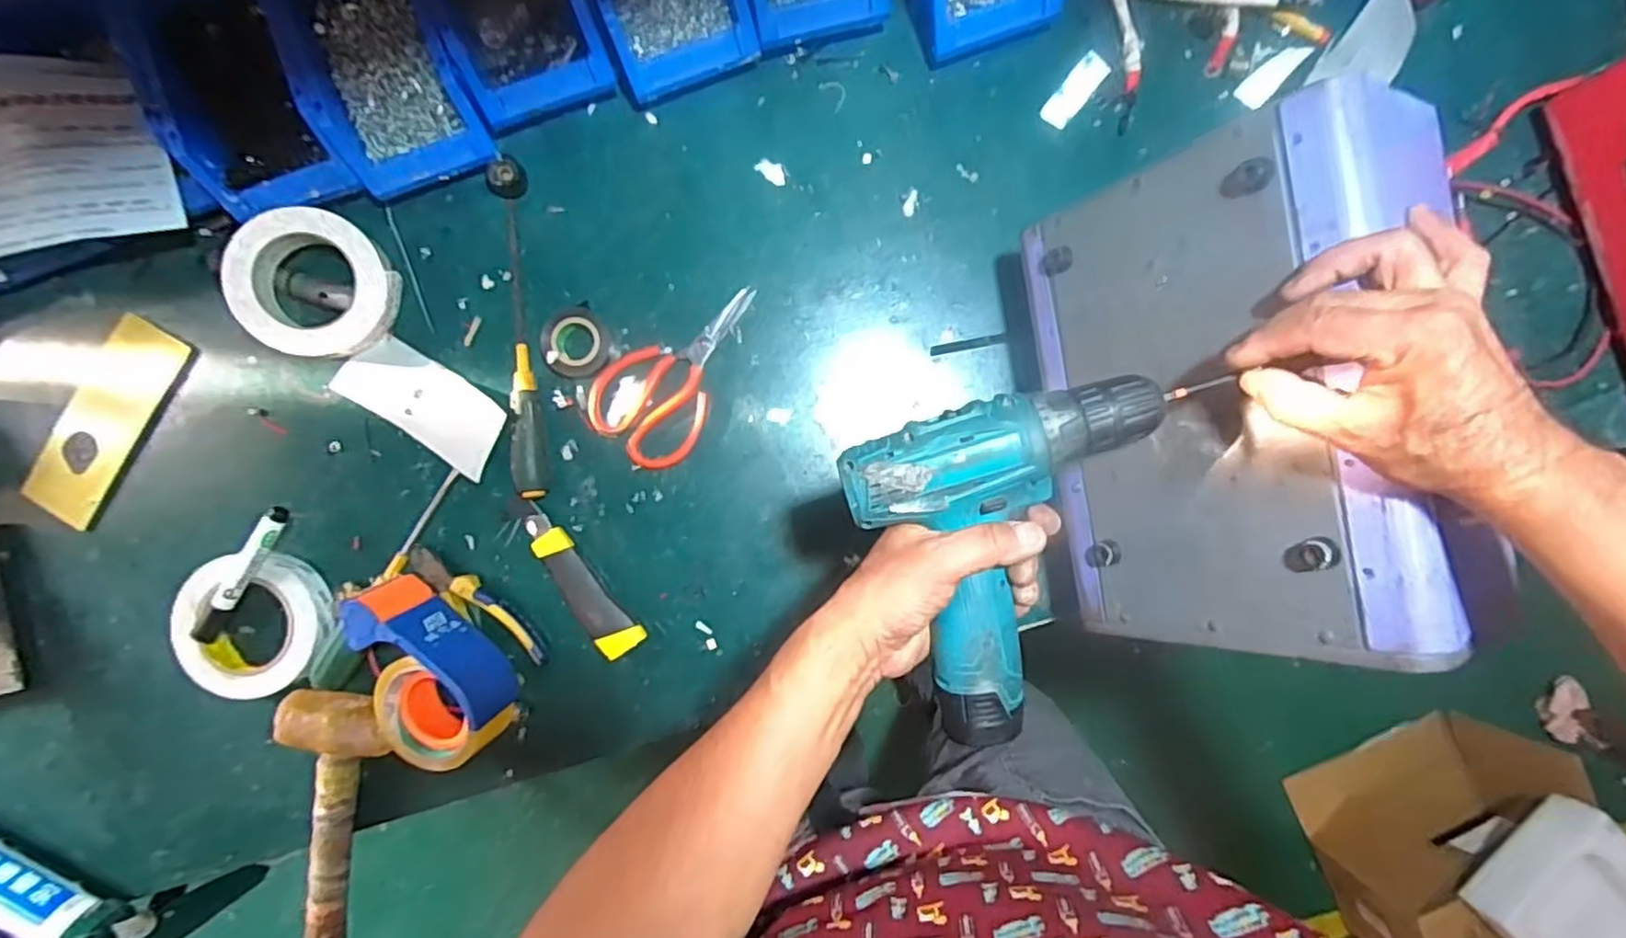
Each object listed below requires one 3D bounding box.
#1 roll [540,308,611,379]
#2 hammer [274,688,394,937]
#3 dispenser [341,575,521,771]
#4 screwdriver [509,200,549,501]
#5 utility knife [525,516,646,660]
[{"bbox_3d":[-0.206,-0.109,0.611,0.057,0.013,0.059,0,90,0],"label":"roll"},{"bbox_3d":[-0.419,0.334,0.604,0.090,0.044,0.289,9,90,0],"label":"hammer"},{"bbox_3d":[-0.318,0.166,0.588,0.104,0.076,0.157,-26,90,0],"label":"dispenser"},{"bbox_3d":[-0.250,-0.105,0.601,0.023,0.022,0.255,-6,90,0],"label":"screwdriver"},{"bbox_3d":[-0.203,0.101,0.617,0.036,0.021,0.140,-35,90,0],"label":"utility knife"}]

